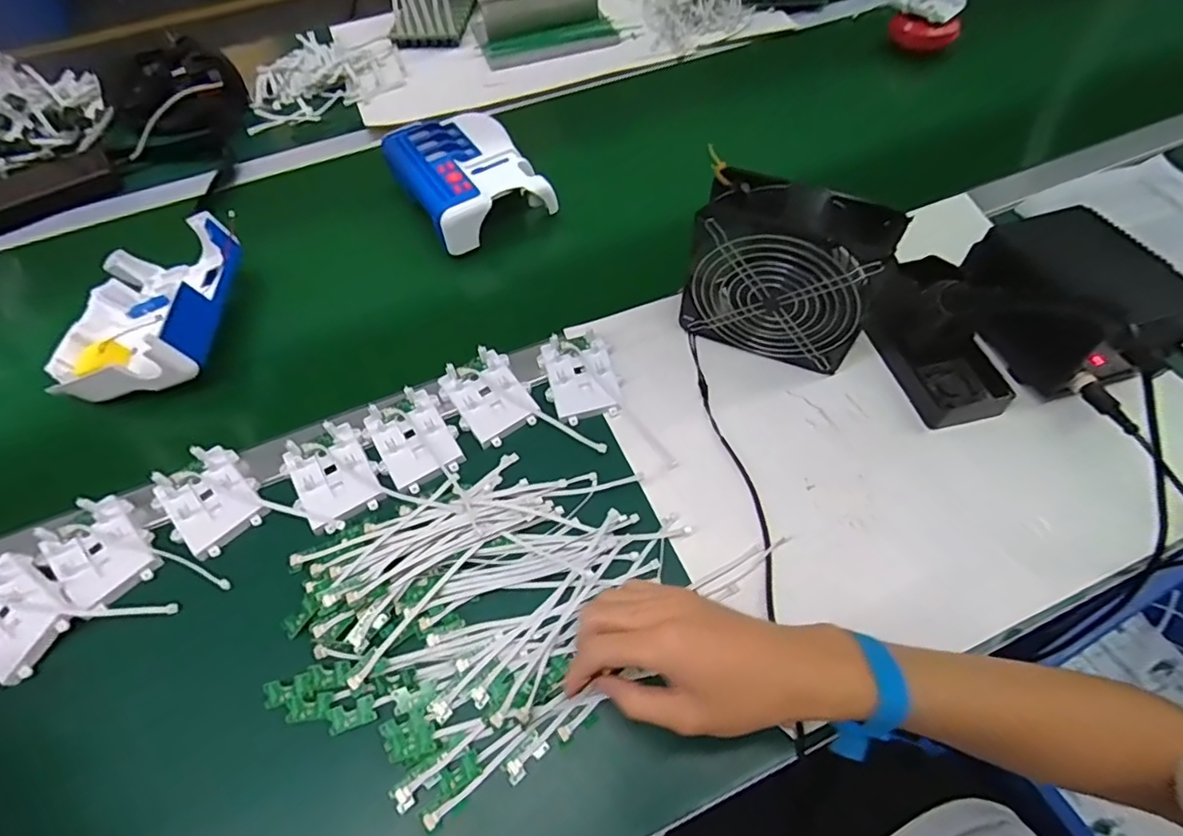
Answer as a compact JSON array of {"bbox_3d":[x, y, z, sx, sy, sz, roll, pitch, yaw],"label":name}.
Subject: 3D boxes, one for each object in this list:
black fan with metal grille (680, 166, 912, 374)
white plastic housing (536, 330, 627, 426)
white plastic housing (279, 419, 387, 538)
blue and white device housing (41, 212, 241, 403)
[{"bbox_3d":[0.161,-0.118,0.502,0.150,0.156,0.064,18,60,13],"label":"black fan with metal grille"},{"bbox_3d":[-0.009,-0.039,0.535,0.067,0.029,0.082,-14,59,-7],"label":"white plastic housing"},{"bbox_3d":[-0.218,0.046,0.483,0.067,0.020,0.082,-30,62,-16],"label":"white plastic housing"},{"bbox_3d":[-0.435,-0.110,0.560,0.144,0.059,0.180,-3,58,0],"label":"blue and white device housing"}]

